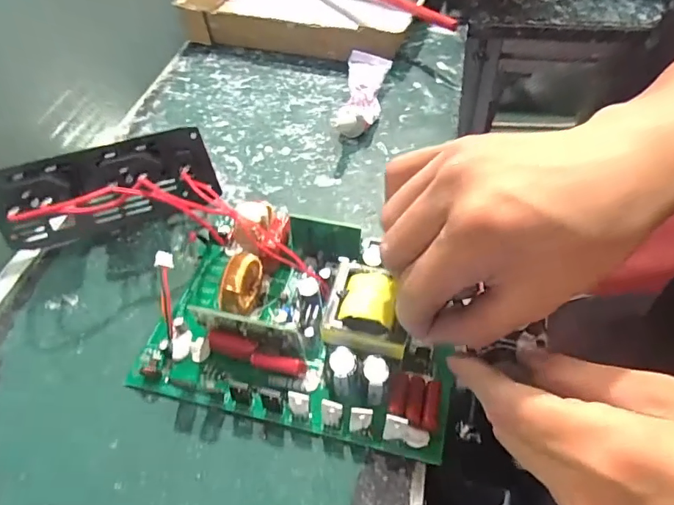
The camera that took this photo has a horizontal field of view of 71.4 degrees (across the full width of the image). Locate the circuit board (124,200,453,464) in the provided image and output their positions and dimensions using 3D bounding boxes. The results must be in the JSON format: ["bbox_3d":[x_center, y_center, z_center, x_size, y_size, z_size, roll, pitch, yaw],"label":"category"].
[{"bbox_3d":[-0.021,0.028,0.267,0.173,0.038,0.127,9,52,10],"label":"circuit board"}]

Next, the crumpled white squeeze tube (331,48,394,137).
[{"bbox_3d":[0.020,-0.134,0.397,0.036,0.028,0.097,9,52,10],"label":"crumpled white squeeze tube"}]

